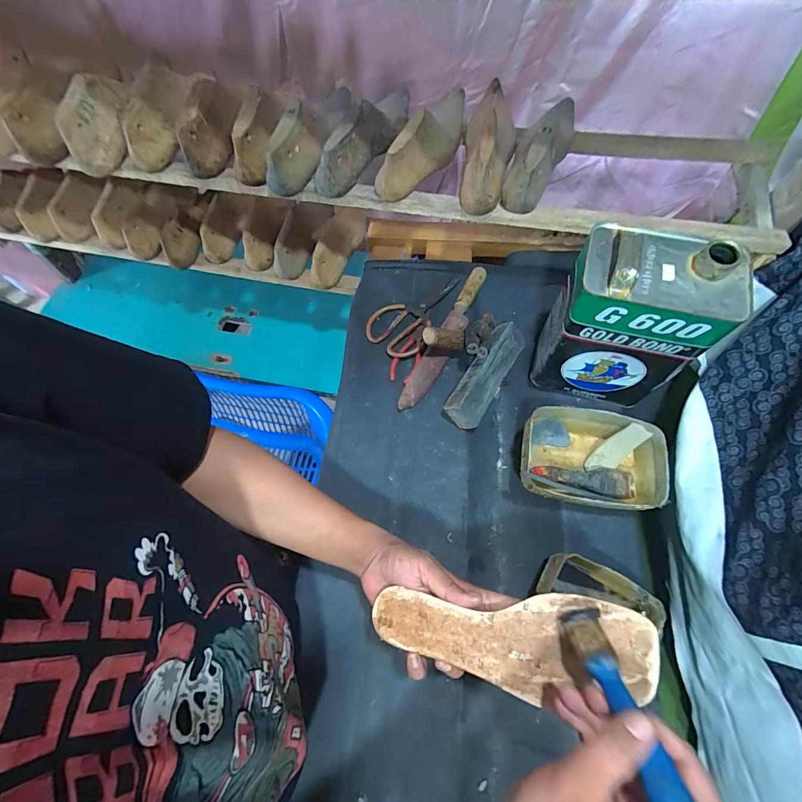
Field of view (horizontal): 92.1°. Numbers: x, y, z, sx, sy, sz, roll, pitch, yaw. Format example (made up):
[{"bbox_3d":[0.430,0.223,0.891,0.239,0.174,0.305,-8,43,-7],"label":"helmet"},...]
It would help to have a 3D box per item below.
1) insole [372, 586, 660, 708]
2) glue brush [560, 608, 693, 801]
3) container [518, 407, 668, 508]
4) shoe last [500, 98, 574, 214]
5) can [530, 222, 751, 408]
[{"bbox_3d":[0.089,0.213,0.343,0.239,0.006,0.075,-8,66,19],"label":"insole"},{"bbox_3d":[0.146,0.201,0.245,0.026,0.162,0.014,0,106,0],"label":"glue brush"},{"bbox_3d":[0.261,0.085,0.546,0.184,0.068,0.128,6,67,3],"label":"container"},{"bbox_3d":[0.192,-0.347,0.542,0.070,0.067,0.161,22,69,9],"label":"shoe last"},{"bbox_3d":[0.291,-0.103,0.520,0.166,0.233,0.113,14,68,6],"label":"can"}]

